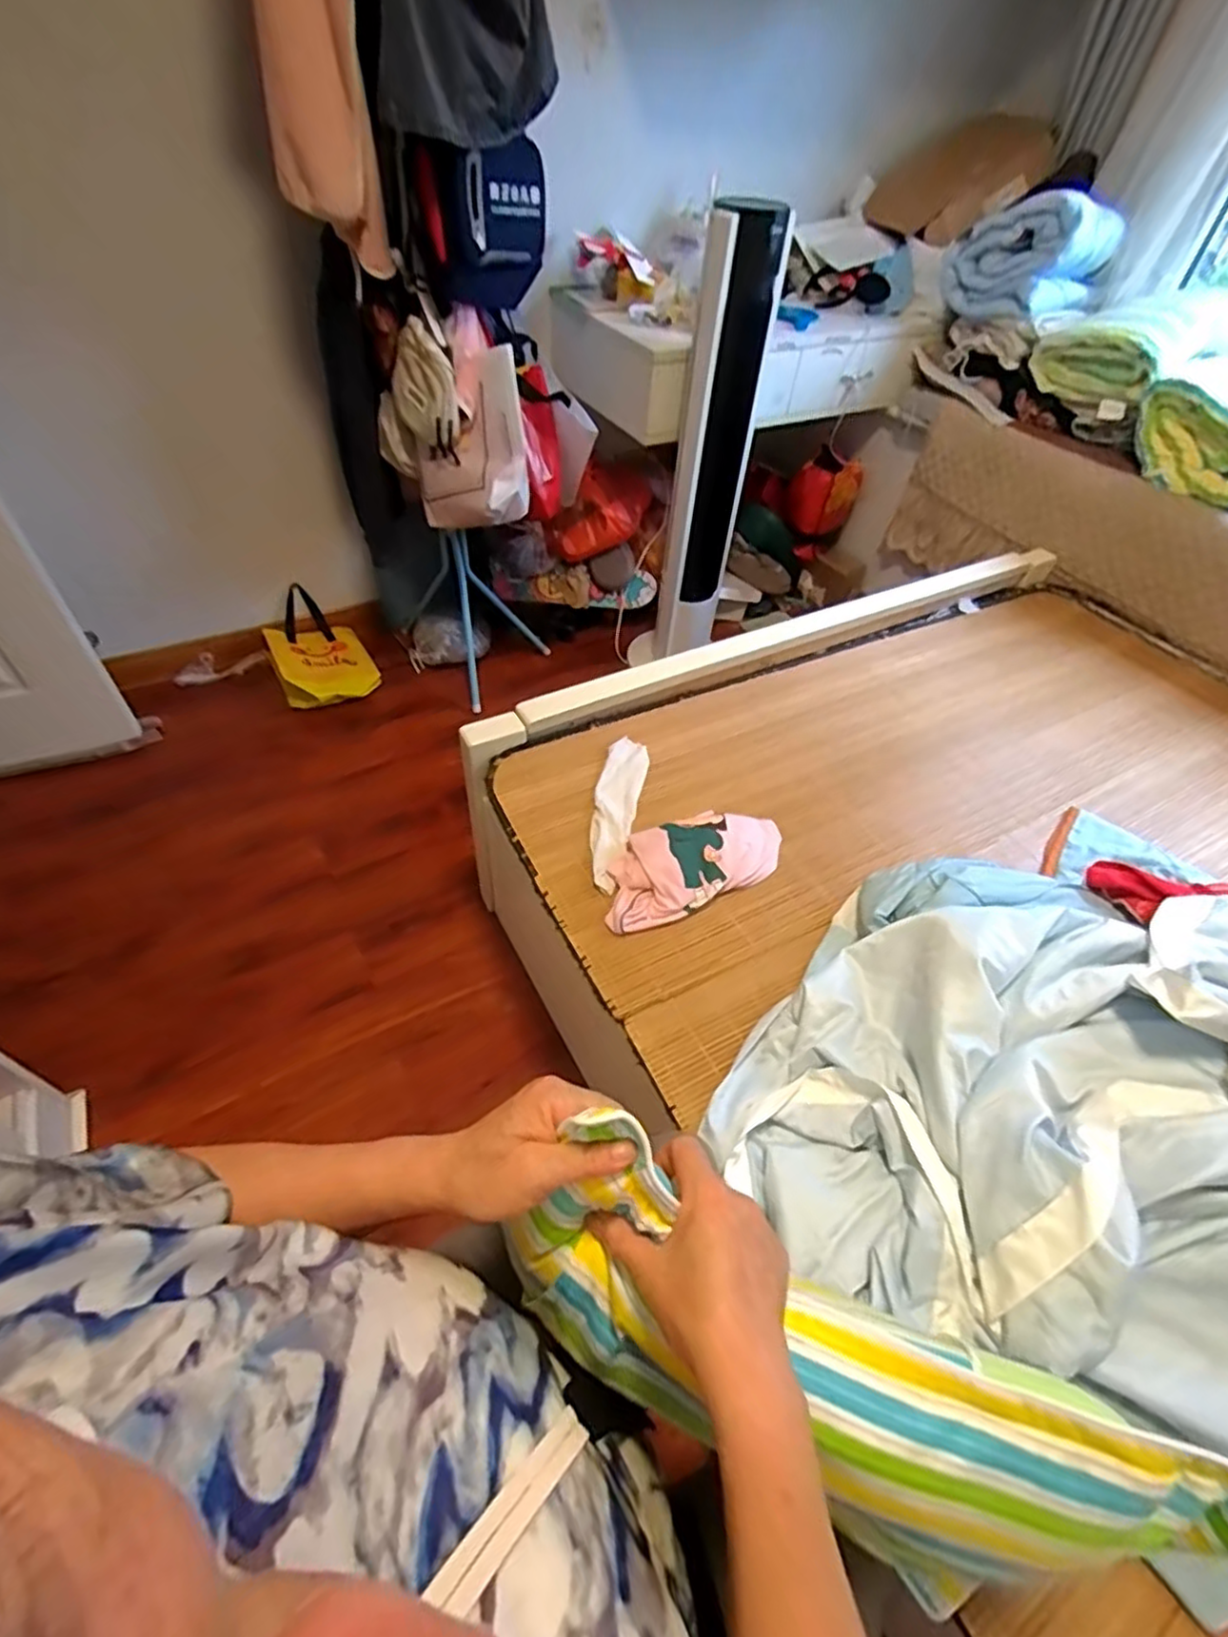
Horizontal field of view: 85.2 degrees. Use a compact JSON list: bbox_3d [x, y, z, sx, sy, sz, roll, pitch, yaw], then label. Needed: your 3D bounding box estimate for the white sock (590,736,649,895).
[{"bbox_3d":[0.000,-0.014,1.042,0.067,0.019,0.293,11,50,5],"label":"white sock"}]

